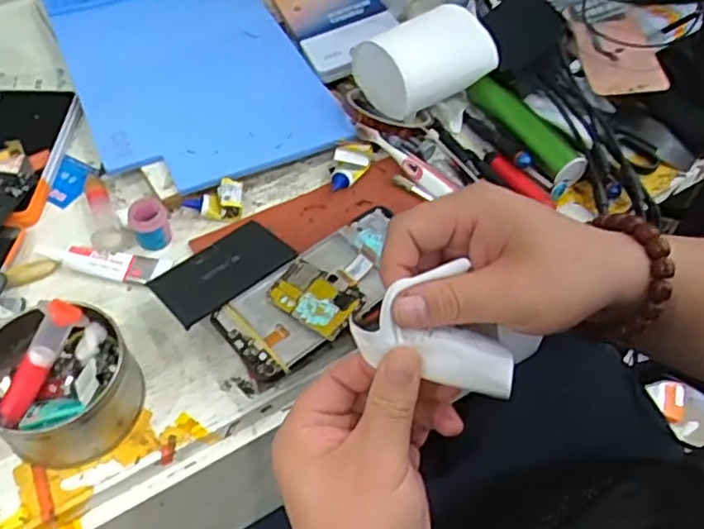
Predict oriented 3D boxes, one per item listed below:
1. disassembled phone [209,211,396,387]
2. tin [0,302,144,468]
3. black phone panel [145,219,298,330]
[{"bbox_3d":[-0.020,0.015,0.470,0.157,0.012,0.074,-37,55,-22],"label":"disassembled phone"},{"bbox_3d":[-0.198,0.077,0.429,0.098,0.069,0.096,0,53,0],"label":"tin"},{"bbox_3d":[-0.099,0.002,0.490,0.099,0.008,0.065,-35,51,-25],"label":"black phone panel"}]

